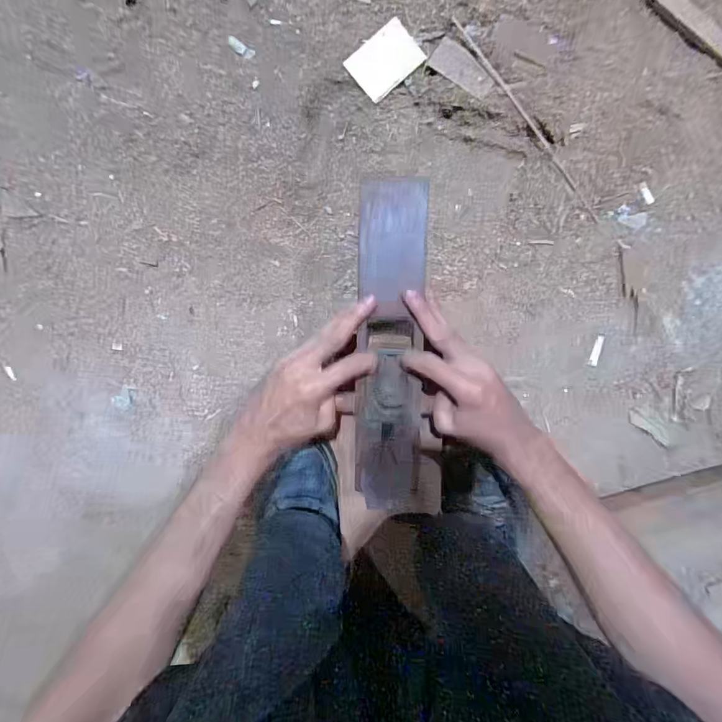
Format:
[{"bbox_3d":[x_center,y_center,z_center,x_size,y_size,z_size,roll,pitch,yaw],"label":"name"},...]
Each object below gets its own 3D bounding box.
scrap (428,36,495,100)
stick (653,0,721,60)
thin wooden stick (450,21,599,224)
[{"bbox_3d":[0.114,-0.324,0.456,0.075,0.004,0.030,36,100,-6],"label":"scrap"},{"bbox_3d":[0.367,-0.355,0.441,0.143,0.011,0.020,36,100,-6],"label":"stick"},{"bbox_3d":[0.190,-0.269,0.466,0.007,0.013,0.270,-39,98,8],"label":"thin wooden stick"}]

